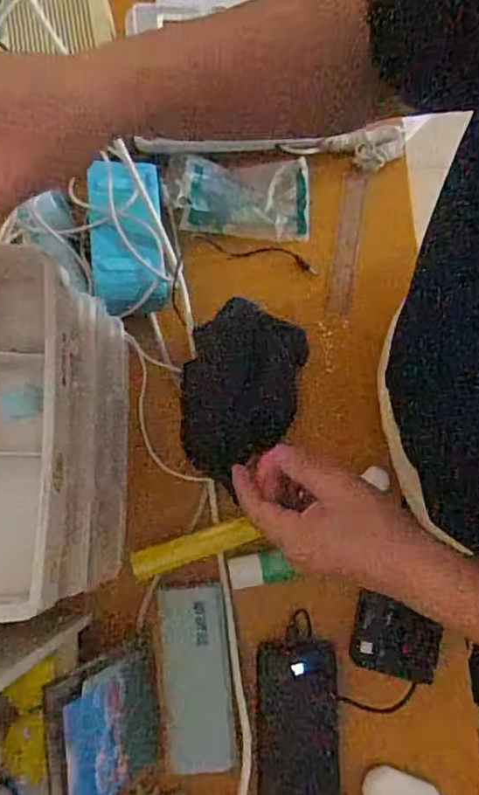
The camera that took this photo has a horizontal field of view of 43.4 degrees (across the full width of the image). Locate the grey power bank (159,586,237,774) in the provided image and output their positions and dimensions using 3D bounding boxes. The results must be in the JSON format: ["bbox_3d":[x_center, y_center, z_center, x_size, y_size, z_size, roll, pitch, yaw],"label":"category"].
[{"bbox_3d":[-0.039,0.250,0.543,0.060,0.011,0.155,-5,81,1],"label":"grey power bank"}]

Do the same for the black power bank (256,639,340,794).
[{"bbox_3d":[0.052,0.306,0.544,0.072,0.011,0.163,-2,81,2],"label":"black power bank"}]

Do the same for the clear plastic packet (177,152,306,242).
[{"bbox_3d":[0.007,-0.203,0.617,0.129,0.016,0.079,-3,96,-9],"label":"clear plastic packet"}]

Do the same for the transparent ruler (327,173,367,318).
[{"bbox_3d":[0.111,-0.160,0.623,0.024,0.006,0.146,8,88,6],"label":"transparent ruler"}]

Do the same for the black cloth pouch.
[{"bbox_3d":[0.001,-0.005,0.584,0.109,0.029,0.166,11,82,3],"label":"black cloth pouch"}]

